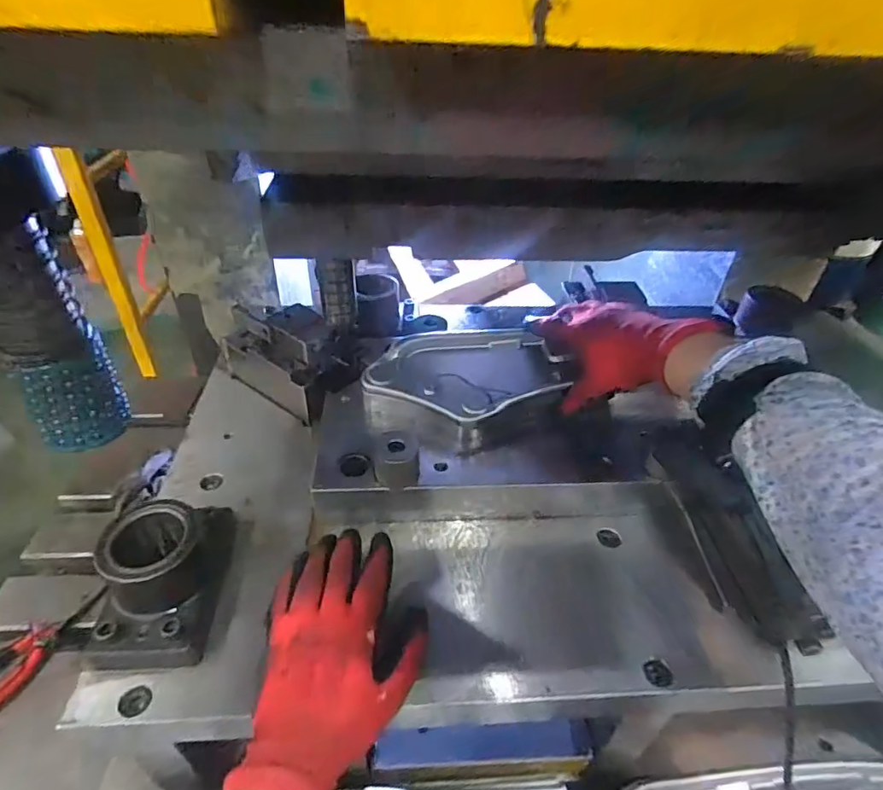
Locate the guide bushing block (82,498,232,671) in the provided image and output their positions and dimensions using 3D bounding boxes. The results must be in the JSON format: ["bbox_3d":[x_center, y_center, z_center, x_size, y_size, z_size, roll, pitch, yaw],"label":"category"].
[{"bbox_3d":[-0.216,0.134,0.412,0.076,0.076,0.131,0,38,-4],"label":"guide bushing block"}]

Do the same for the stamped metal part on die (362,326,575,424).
[{"bbox_3d":[0.025,-0.026,0.547,0.196,0.025,0.118,-4,39,-9],"label":"stamped metal part on die"}]

